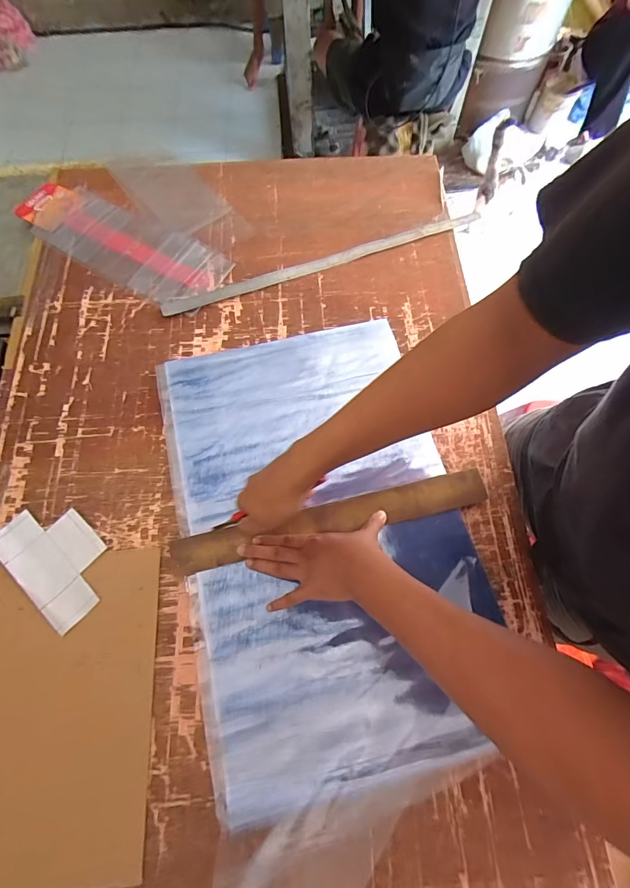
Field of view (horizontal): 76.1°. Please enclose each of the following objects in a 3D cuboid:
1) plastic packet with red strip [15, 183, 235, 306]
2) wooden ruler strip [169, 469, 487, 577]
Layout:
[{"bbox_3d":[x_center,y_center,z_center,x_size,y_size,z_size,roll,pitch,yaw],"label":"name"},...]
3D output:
[{"bbox_3d":[-0.363,-0.372,0.736,0.424,0.015,0.146,28,71,9],"label":"plastic packet with red strip"},{"bbox_3d":[0.027,0.103,0.553,0.436,0.012,0.047,-12,70,-6],"label":"wooden ruler strip"}]

